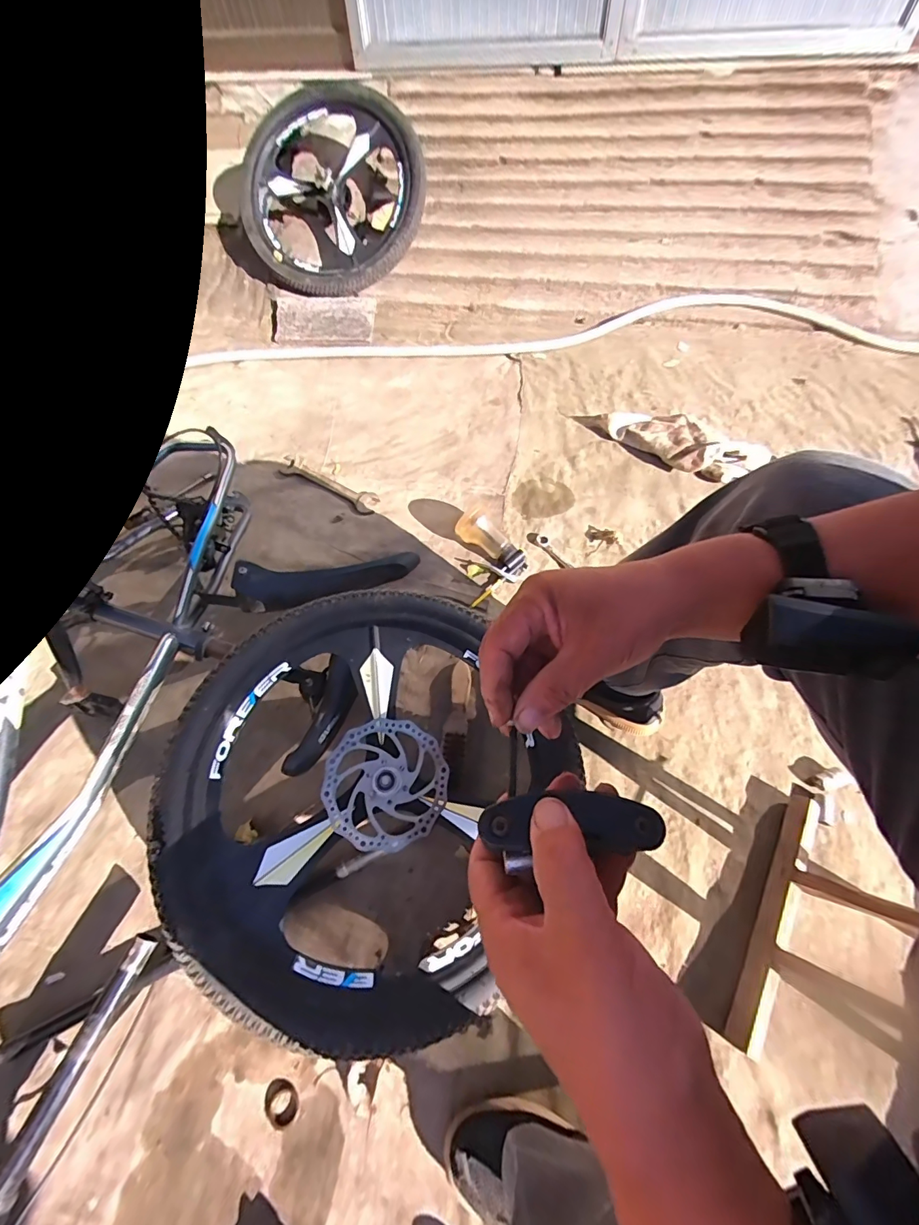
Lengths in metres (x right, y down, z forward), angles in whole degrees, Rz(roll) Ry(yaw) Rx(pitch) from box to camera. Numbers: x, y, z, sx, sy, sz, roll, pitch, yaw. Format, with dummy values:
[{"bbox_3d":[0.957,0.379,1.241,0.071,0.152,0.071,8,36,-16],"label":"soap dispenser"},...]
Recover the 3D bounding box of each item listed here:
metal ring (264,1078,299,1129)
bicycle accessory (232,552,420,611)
[{"bbox_3d":[-0.213,0.585,0.540,0.035,0.007,0.043,-36,67,-20],"label":"metal ring"},{"bbox_3d":[-0.224,-0.066,0.797,0.313,0.059,0.065,-11,60,-26],"label":"bicycle accessory"}]

